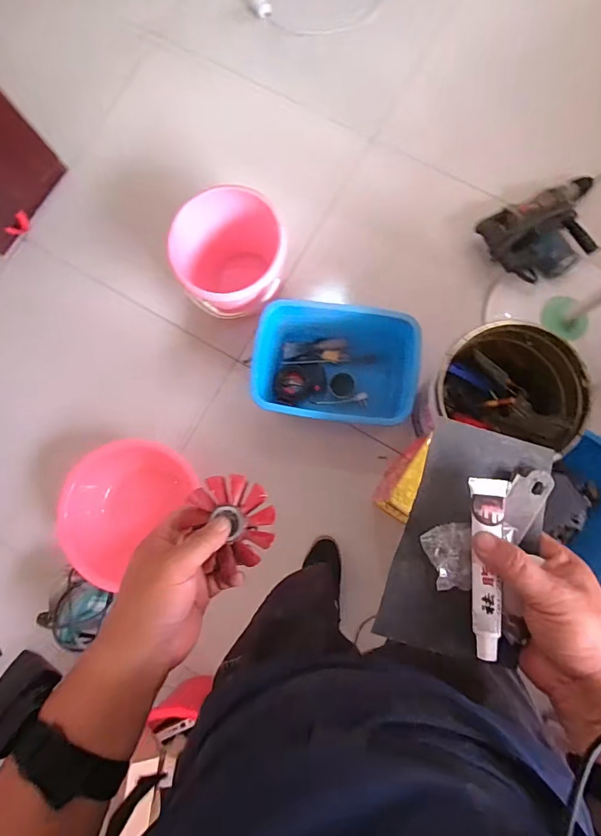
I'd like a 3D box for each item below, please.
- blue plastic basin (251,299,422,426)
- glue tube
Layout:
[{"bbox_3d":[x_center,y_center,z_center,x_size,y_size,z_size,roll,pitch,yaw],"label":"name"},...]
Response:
[{"bbox_3d":[0.096,-0.125,1.162,0.400,0.193,0.245,2,84,4],"label":"blue plastic basin"},{"bbox_3d":[0.140,0.110,0.334,0.030,0.011,0.128,6,78,4],"label":"glue tube"}]

